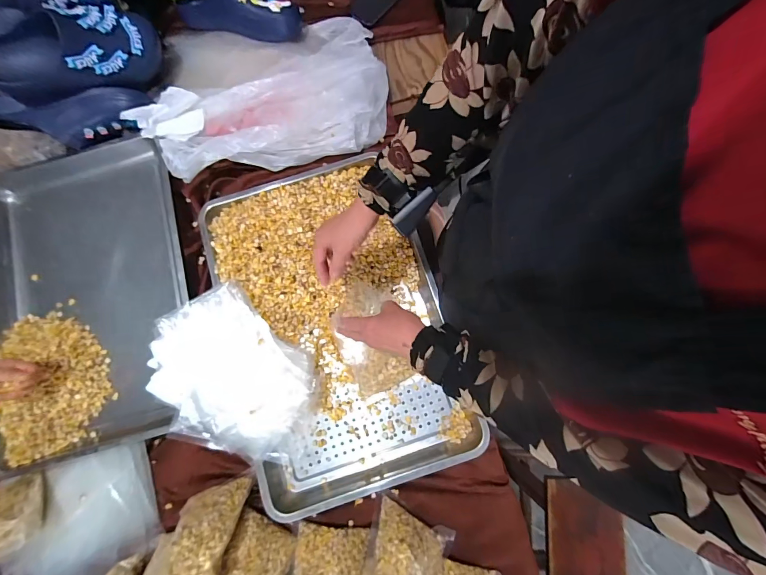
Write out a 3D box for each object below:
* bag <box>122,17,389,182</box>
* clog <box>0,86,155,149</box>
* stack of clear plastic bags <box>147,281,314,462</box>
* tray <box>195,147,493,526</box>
[{"bbox_3d":[-0.246,-0.423,0.745,0.502,0.073,0.370,-10,80,-1],"label":"bag"},{"bbox_3d":[-0.625,-0.335,0.703,0.302,0.086,0.091,-6,80,0],"label":"clog"},{"bbox_3d":[-0.258,0.161,0.617,0.318,0.053,0.227,42,83,7],"label":"stack of clear plastic bags"},{"bbox_3d":[-0.090,0.056,0.645,0.371,0.053,0.581,-18,80,-3],"label":"tray"}]

